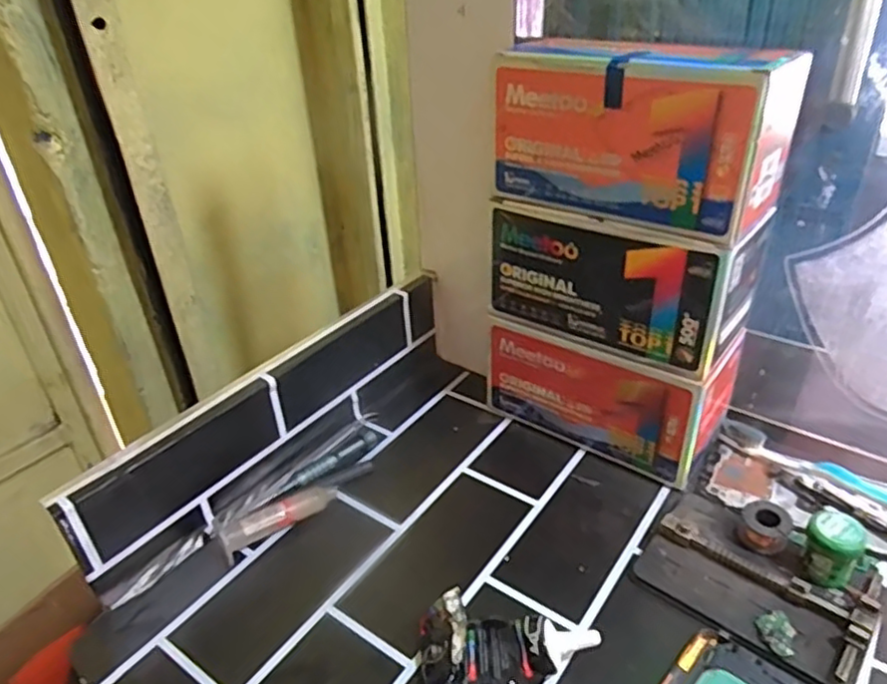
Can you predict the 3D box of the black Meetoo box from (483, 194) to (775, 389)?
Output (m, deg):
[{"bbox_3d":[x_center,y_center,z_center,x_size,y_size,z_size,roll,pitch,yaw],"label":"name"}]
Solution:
[{"bbox_3d":[0.127,-0.053,0.475,0.173,0.092,0.082,22,41,35],"label":"black Meetoo box"}]

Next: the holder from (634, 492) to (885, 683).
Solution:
[{"bbox_3d":[0.198,0.146,0.412,0.127,0.019,0.092,23,42,36],"label":"holder"}]

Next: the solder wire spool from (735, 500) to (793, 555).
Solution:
[{"bbox_3d":[0.214,0.124,0.435,0.030,0.024,0.025,15,38,27],"label":"solder wire spool"}]

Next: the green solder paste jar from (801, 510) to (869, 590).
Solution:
[{"bbox_3d":[0.239,0.131,0.403,0.030,0.044,0.029,-3,33,2],"label":"green solder paste jar"}]

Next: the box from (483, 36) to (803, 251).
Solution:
[{"bbox_3d":[0.129,-0.141,0.429,0.184,0.099,0.090,16,38,29],"label":"box"}]

